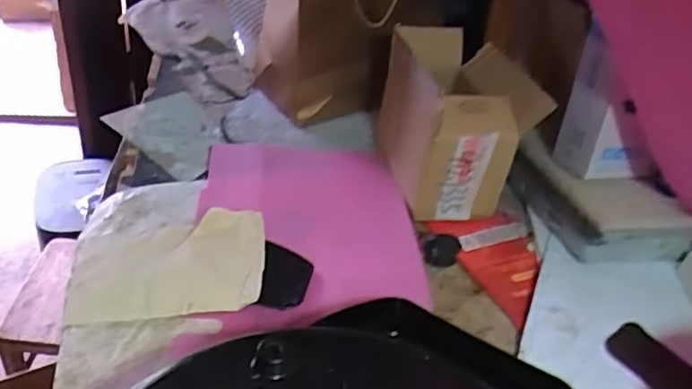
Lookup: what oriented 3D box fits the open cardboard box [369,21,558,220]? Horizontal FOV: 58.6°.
[{"bbox_3d":[0.120,-0.089,0.745,0.131,0.149,0.192,1,39,-9],"label":"open cardboard box"}]

